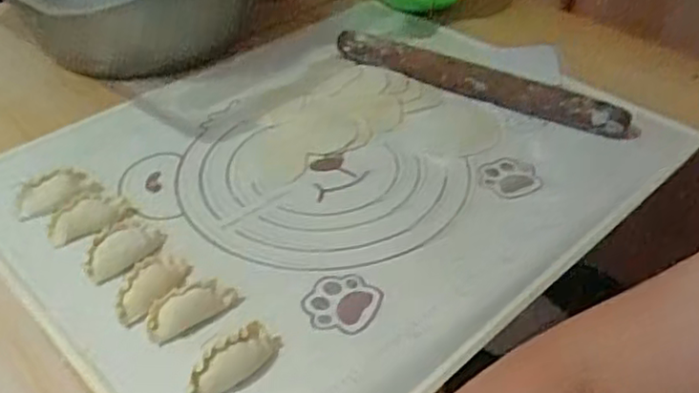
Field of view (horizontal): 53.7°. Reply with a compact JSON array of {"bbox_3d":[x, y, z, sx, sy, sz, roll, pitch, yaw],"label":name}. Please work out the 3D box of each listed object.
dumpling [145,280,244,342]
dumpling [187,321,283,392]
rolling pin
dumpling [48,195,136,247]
[{"bbox_3d":[-0.098,0.069,0.430,0.059,0.019,0.019,-23,45,-27],"label":"dumpling"},{"bbox_3d":[-0.065,0.095,0.399,0.062,0.021,0.020,-29,48,-32],"label":"dumpling"},{"bbox_3d":[0.111,-0.108,0.633,0.279,0.023,0.035,23,44,24],"label":"rolling pin"},{"bbox_3d":[-0.187,0.016,0.499,0.059,0.021,0.020,-20,44,-24],"label":"dumpling"}]

